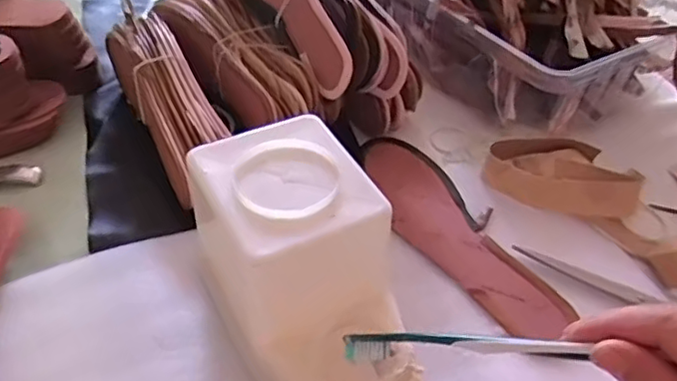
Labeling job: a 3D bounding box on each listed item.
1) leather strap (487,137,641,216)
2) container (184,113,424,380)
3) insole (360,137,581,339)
[{"bbox_3d":[0.201,-0.018,0.549,0.134,0.034,0.081,13,46,10],"label":"leather strap"},{"bbox_3d":[-0.021,0.060,0.393,0.106,0.117,0.184,-18,49,-19],"label":"container"},{"bbox_3d":[0.095,0.028,0.513,0.066,0.013,0.235,-23,51,-24],"label":"insole"}]

